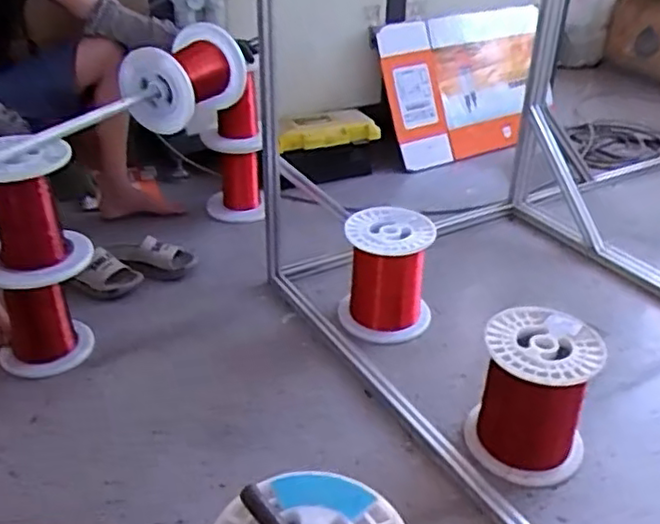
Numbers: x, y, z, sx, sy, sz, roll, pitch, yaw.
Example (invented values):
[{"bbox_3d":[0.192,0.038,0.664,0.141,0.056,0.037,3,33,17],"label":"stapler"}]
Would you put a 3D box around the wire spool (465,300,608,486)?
[{"bbox_3d":[0.361,0.242,1.217,0.206,0.244,0.215,11,34,18],"label":"wire spool"}]

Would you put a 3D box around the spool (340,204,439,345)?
[{"bbox_3d":[0.129,0.033,1.580,0.214,0.252,0.198,1,32,4],"label":"spool"}]

